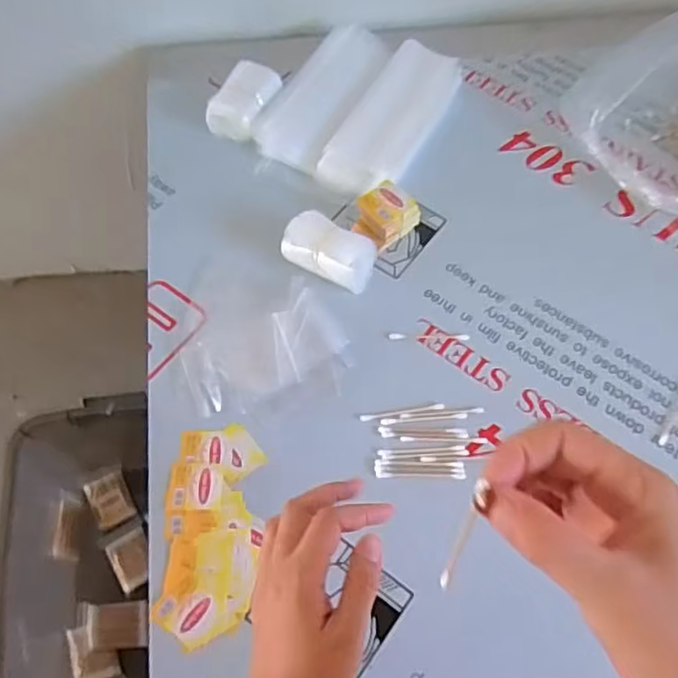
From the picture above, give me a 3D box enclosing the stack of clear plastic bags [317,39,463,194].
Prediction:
[{"bbox_3d":[0.060,-0.237,0.682,0.083,0.023,0.214,27,66,11],"label":"stack of clear plastic bags"}]

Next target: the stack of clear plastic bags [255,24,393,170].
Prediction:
[{"bbox_3d":[-0.014,-0.266,0.698,0.074,0.031,0.190,27,66,11],"label":"stack of clear plastic bags"}]

